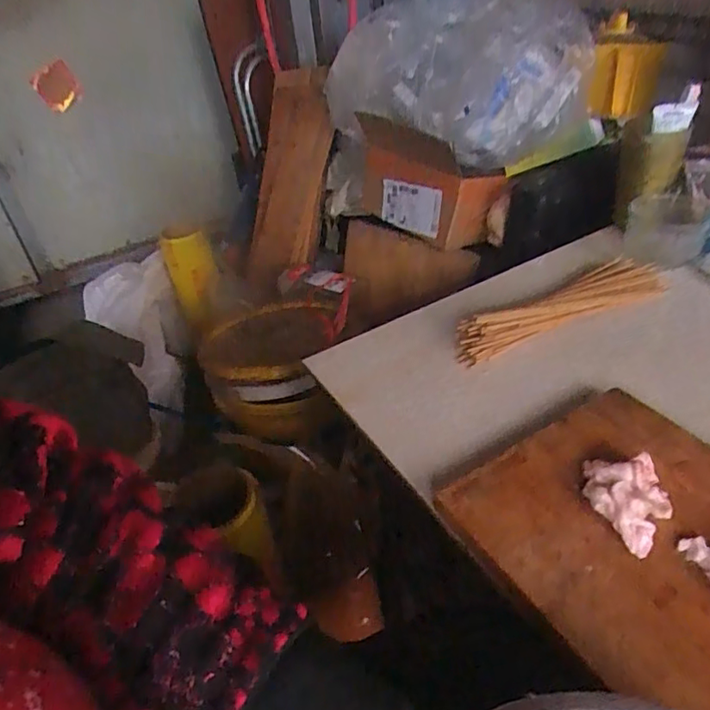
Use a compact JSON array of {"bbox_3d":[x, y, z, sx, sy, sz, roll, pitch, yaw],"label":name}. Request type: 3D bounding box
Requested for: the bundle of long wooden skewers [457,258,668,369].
[{"bbox_3d":[0.229,-0.053,0.614,0.262,0.033,0.050,-20,39,-16],"label":"bundle of long wooden skewers"}]

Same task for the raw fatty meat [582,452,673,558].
[{"bbox_3d":[0.200,0.101,0.405,0.051,0.027,0.075,-14,37,-9],"label":"raw fatty meat"}]

